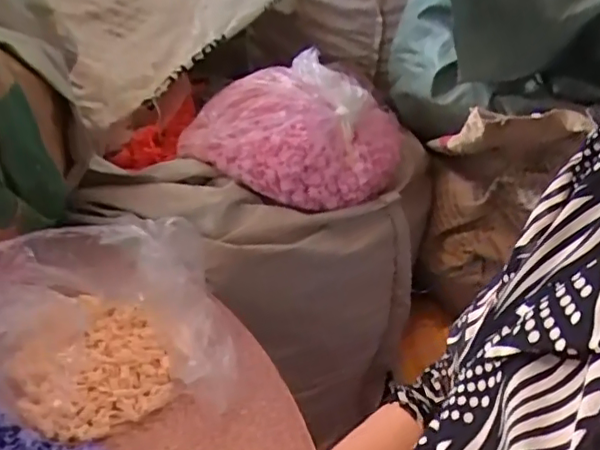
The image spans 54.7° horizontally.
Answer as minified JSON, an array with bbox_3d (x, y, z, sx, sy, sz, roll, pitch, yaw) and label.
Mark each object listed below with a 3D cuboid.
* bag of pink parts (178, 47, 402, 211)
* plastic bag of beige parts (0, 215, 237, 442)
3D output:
[{"bbox_3d":[-0.015,-0.138,0.802,0.294,0.107,0.254,16,35,18],"label":"bag of pink parts"},{"bbox_3d":[-0.176,0.079,0.503,0.208,0.119,0.161,-8,35,-18],"label":"plastic bag of beige parts"}]

